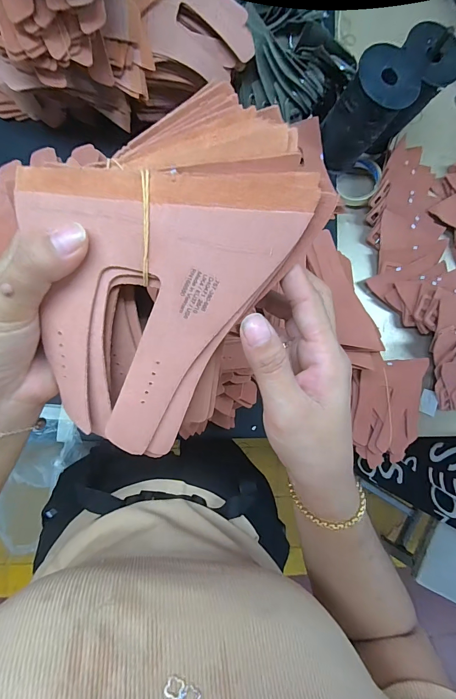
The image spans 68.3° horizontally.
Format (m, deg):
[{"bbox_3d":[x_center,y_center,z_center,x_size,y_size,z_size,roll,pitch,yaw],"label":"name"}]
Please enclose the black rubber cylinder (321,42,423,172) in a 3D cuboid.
[{"bbox_3d":[0.221,-0.388,0.571,0.090,0.191,0.098,0,87,-8],"label":"black rubber cylinder"}]

